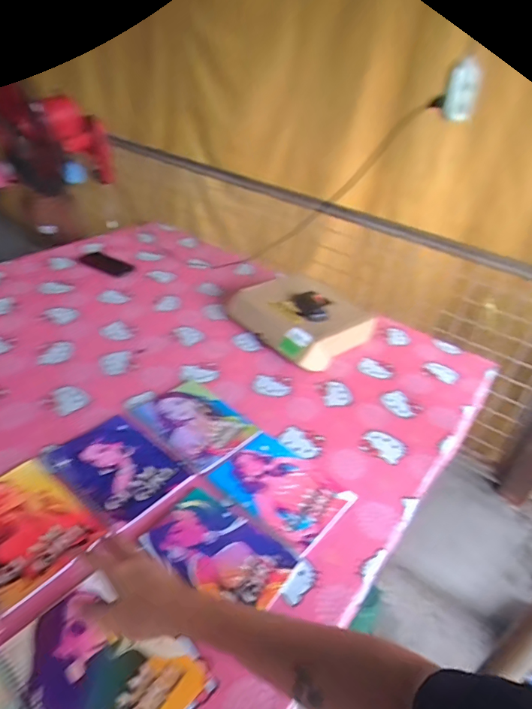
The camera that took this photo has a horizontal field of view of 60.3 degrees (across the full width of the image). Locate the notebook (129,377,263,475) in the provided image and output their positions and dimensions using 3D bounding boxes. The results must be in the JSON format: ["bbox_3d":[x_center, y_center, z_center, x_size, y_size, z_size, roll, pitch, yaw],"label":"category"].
[{"bbox_3d":[-0.124,0.122,0.838,0.198,0.012,0.155,32,42,31],"label":"notebook"}]

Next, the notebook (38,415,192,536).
[{"bbox_3d":[-0.237,0.179,0.738,0.201,0.006,0.146,30,41,29],"label":"notebook"}]

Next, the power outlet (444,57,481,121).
[{"bbox_3d":[0.238,-0.321,0.554,0.035,0.060,0.036,17,34,15],"label":"power outlet"}]

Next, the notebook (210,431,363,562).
[{"bbox_3d":[0.025,0.211,0.737,0.196,0.007,0.146,31,42,30],"label":"notebook"}]

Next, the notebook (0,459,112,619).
[{"bbox_3d":[-0.341,0.236,0.637,0.201,0.008,0.150,28,41,27],"label":"notebook"}]

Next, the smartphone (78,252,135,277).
[{"bbox_3d":[-0.468,-0.266,1.338,0.179,0.014,0.063,27,40,25],"label":"smartphone"}]

